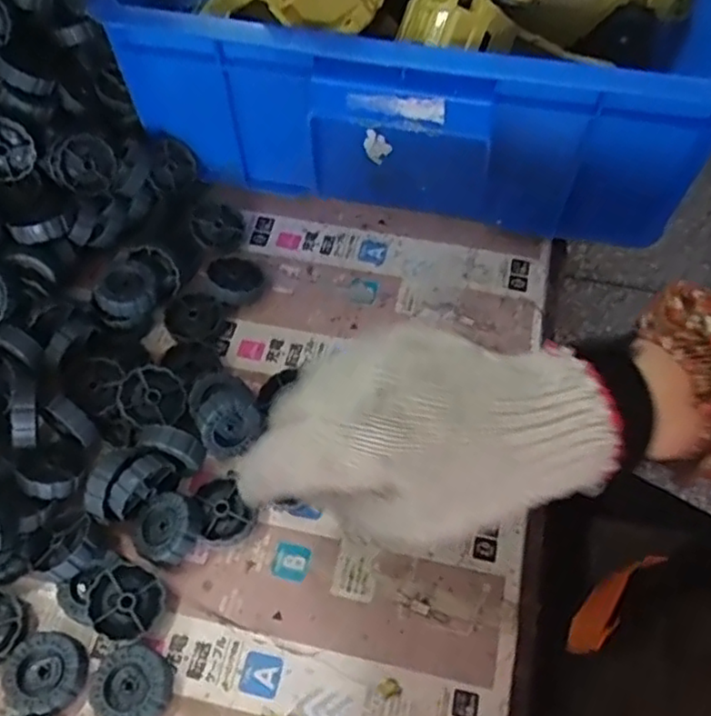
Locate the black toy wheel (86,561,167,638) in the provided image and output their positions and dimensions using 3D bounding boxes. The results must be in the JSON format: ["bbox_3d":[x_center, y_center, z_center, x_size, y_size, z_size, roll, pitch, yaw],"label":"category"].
[{"bbox_3d":[-0.121,0.127,0.356,0.037,0.010,0.036,10,69,-28],"label":"black toy wheel"}]

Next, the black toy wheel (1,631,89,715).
[{"bbox_3d":[-0.156,0.158,0.342,0.037,0.011,0.036,0,64,0],"label":"black toy wheel"}]

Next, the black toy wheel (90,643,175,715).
[{"bbox_3d":[-0.111,0.166,0.342,0.039,0.012,0.036,30,68,14],"label":"black toy wheel"}]

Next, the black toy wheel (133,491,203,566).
[{"bbox_3d":[-0.104,0.093,0.373,0.036,0.019,0.036,-3,64,-2],"label":"black toy wheel"}]

